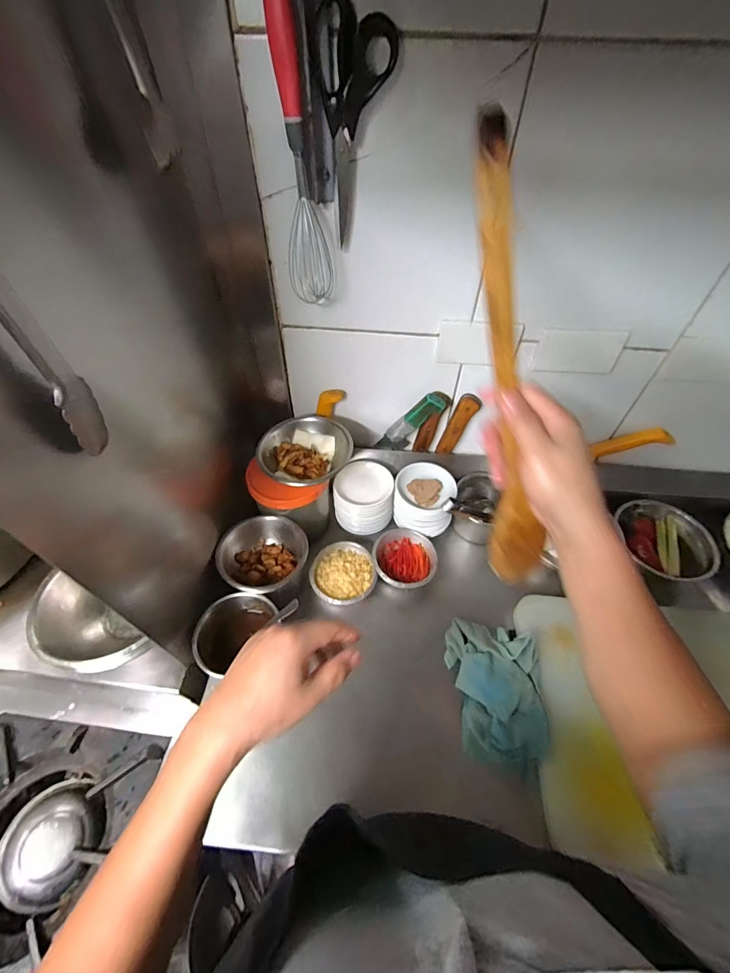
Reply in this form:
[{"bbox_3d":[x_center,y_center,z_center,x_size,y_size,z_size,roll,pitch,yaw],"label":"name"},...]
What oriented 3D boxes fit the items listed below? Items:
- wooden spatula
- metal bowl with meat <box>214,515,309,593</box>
[{"bbox_3d":[0.126,-0.077,0.344,0.049,0.396,0.020,-20,24,-16],"label":"wooden spatula"},{"bbox_3d":[-0.164,0.110,0.626,0.121,0.068,0.135,31,57,22],"label":"metal bowl with meat"}]

